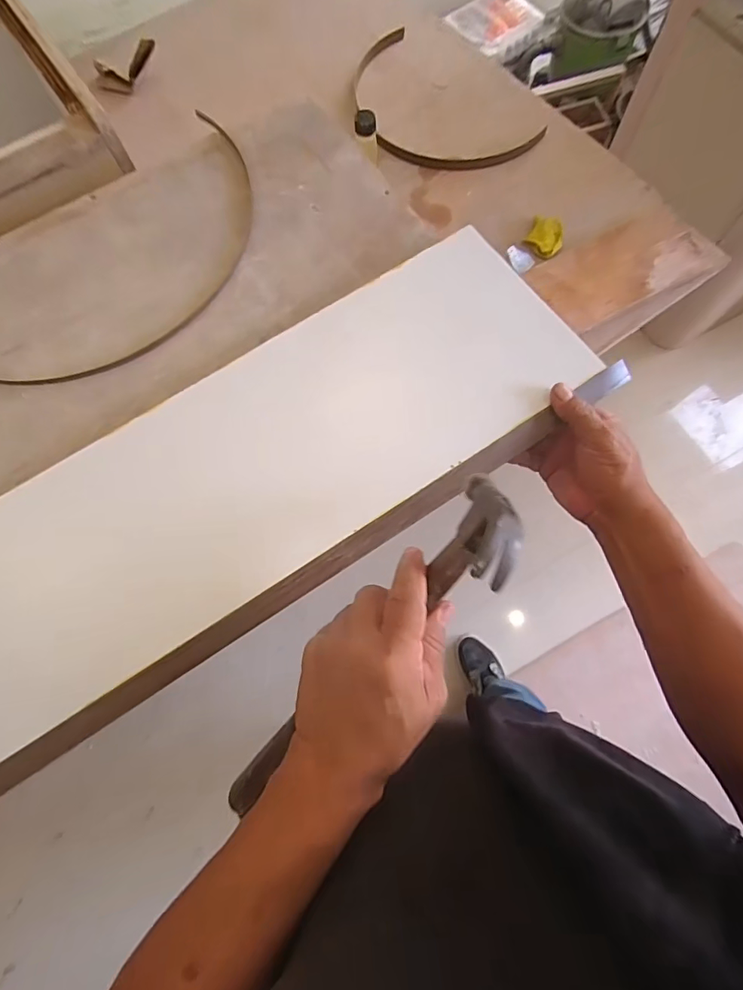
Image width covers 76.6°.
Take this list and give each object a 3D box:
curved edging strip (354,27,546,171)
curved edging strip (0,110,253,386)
[{"bbox_3d":[0.102,-0.722,0.885,0.237,0.018,0.404,-43,76,-11],"label":"curved edging strip"},{"bbox_3d":[-0.314,-0.258,0.521,0.424,0.023,0.271,-28,73,-6],"label":"curved edging strip"}]

